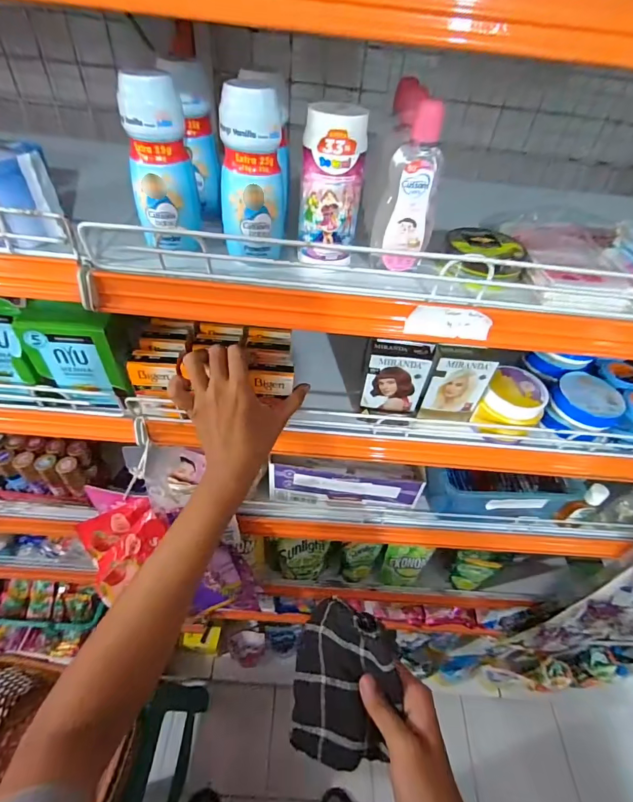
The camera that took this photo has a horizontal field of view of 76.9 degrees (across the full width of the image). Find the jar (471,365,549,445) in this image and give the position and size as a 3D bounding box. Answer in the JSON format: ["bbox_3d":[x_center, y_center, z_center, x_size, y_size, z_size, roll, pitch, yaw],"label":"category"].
[{"bbox_3d":[0.241,0.006,0.497,0.066,0.062,0.075,28,51,19],"label":"jar"}]

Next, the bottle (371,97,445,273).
[{"bbox_3d":[0.078,-0.170,0.330,0.047,0.124,0.025,9,47,2],"label":"bottle"}]

